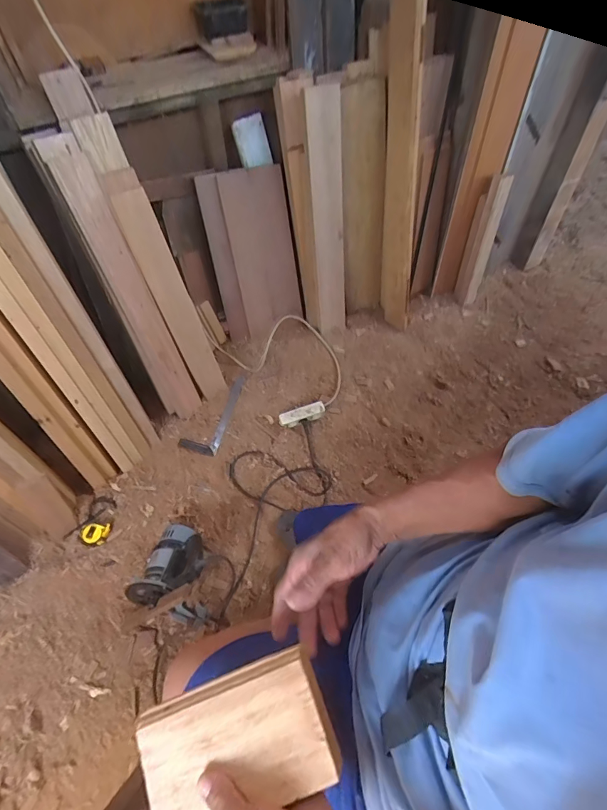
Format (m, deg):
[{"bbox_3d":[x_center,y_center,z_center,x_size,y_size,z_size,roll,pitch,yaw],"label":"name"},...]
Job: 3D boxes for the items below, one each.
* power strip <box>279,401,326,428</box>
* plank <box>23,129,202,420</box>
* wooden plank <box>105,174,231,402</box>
[{"bbox_3d":[-0.004,0.035,1.357,0.156,0.061,0.044,-21,63,-14],"label":"power strip"},{"bbox_3d":[-0.481,-0.290,1.149,0.111,0.825,0.047,-28,41,-17],"label":"plank"},{"bbox_3d":[-0.367,-0.297,1.168,0.101,0.686,0.045,-34,46,-20],"label":"wooden plank"}]

